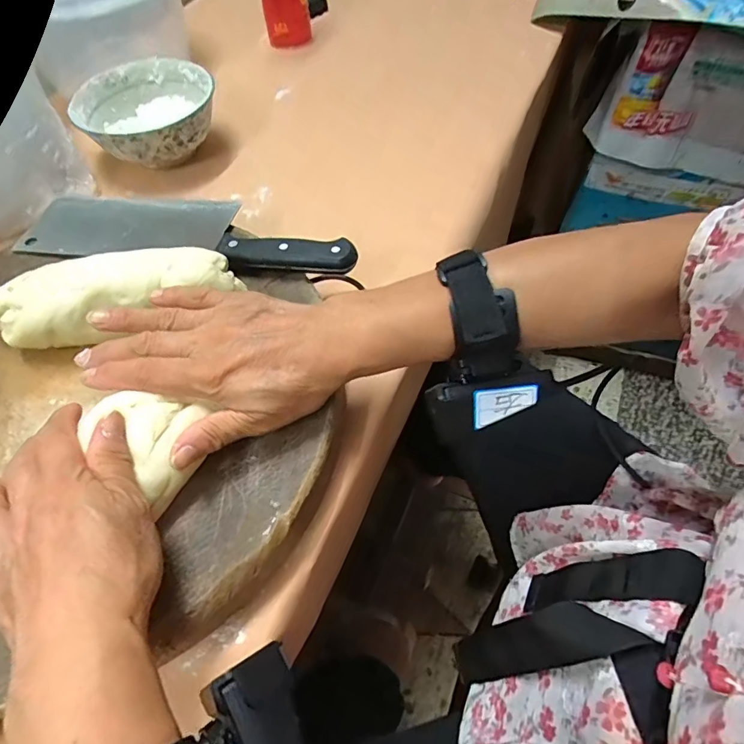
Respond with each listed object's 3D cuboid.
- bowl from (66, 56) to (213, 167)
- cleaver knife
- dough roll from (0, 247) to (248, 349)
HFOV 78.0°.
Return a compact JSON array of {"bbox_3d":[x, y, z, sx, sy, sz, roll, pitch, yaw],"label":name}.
[{"bbox_3d":[-0.238,-0.272,0.503,0.138,0.065,0.145,-20,58,-9],"label":"bowl"},{"bbox_3d":[-0.155,-0.117,0.382,0.290,0.020,0.084,8,58,8],"label":"cleaver knife"},{"bbox_3d":[-0.183,-0.048,0.323,0.167,0.045,0.057,-8,57,-2],"label":"dough roll"}]

